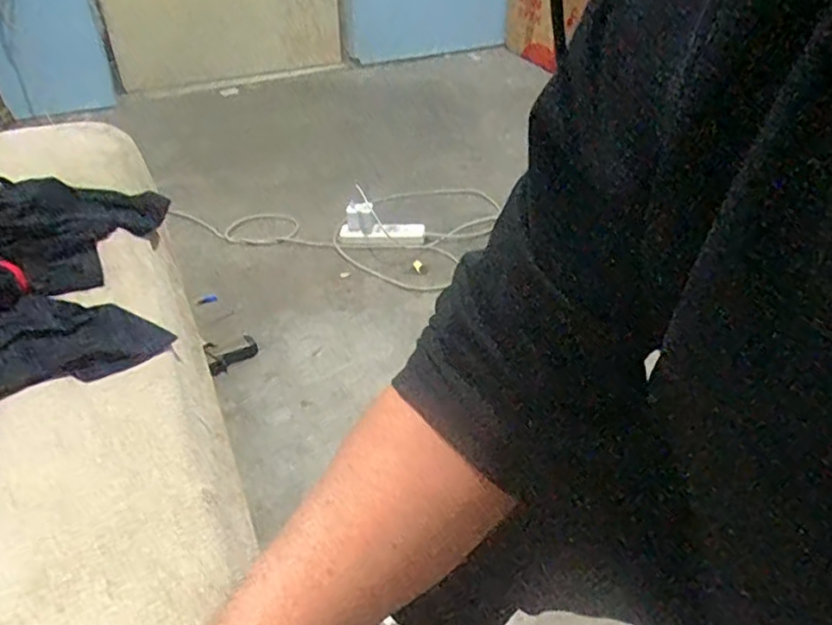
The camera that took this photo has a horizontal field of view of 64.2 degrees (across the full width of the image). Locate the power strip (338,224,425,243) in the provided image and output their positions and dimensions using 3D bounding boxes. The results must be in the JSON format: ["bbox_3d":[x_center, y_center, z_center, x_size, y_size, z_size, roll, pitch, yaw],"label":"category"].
[{"bbox_3d":[-0.073,-0.172,1.460,0.188,0.035,0.058,-4,36,-4],"label":"power strip"}]

